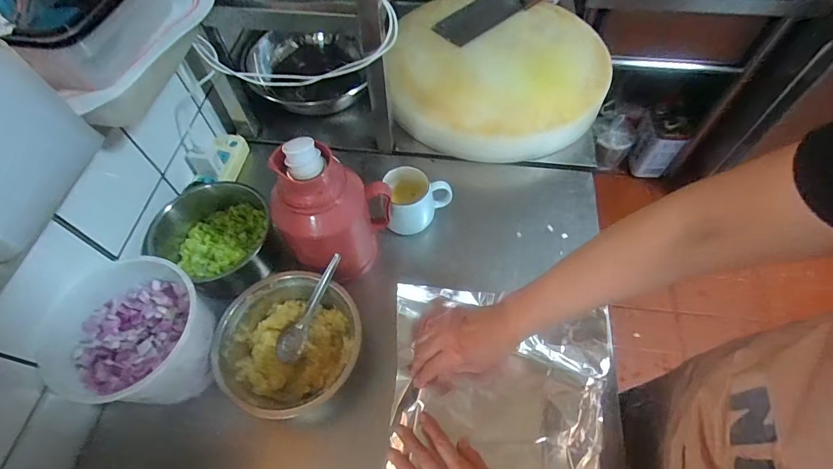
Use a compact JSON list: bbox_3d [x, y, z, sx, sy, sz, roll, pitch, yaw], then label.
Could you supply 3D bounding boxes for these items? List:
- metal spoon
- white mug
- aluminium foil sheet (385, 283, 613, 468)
[{"bbox_3d":[-0.151,0.103,0.597,0.038,0.026,0.165,26,91,16],"label":"metal spoon"},{"bbox_3d":[0.004,-0.055,0.691,0.110,0.084,0.084,-5,59,-2],"label":"white mug"},{"bbox_3d":[0.100,0.247,0.522,0.279,0.057,0.345,4,59,4],"label":"aluminium foil sheet"}]

